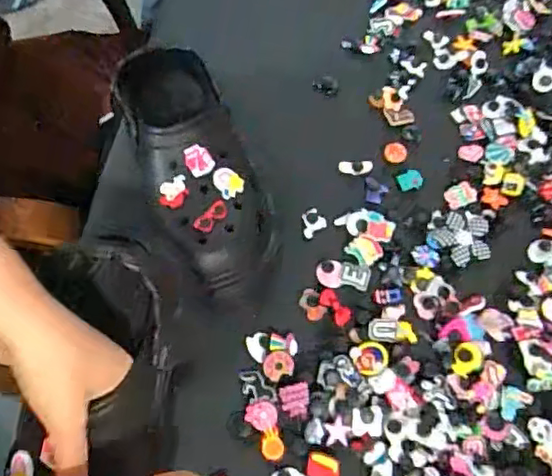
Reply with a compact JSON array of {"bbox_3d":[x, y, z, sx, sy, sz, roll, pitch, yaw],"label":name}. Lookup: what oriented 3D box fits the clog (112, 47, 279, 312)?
[{"bbox_3d":[-0.060,-0.063,0.530,0.115,0.086,0.240,-20,78,-11],"label":"clog"}]

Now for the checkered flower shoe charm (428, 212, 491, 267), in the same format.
[{"bbox_3d":[0.176,-0.001,0.554,0.055,0.004,0.051,-32,67,-16],"label":"checkered flower shoe charm"}]

